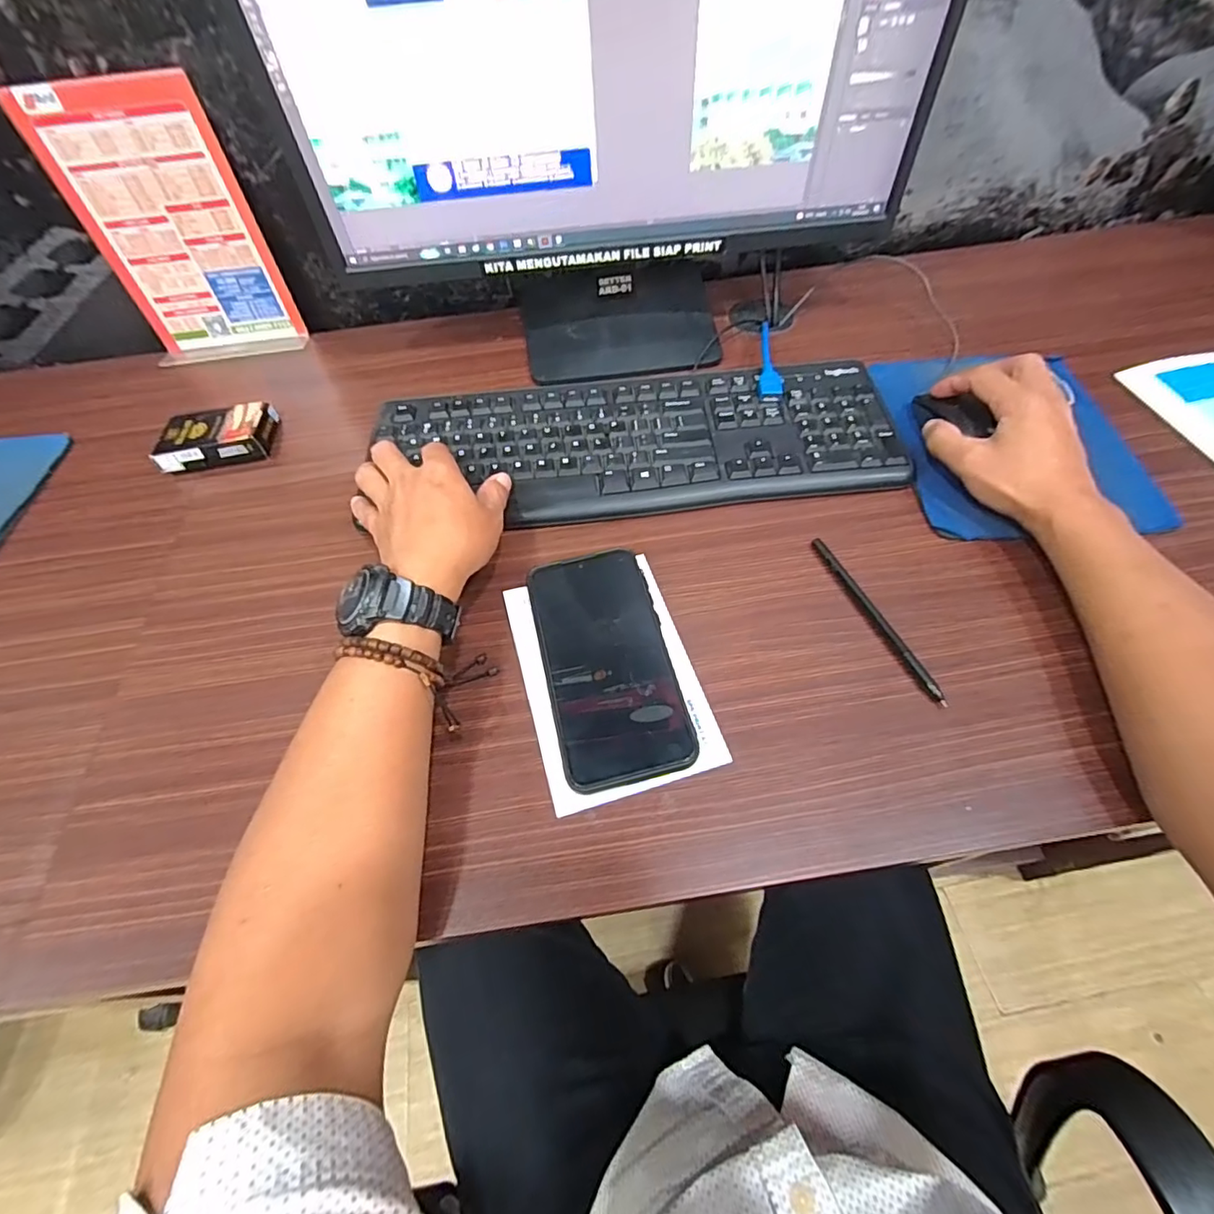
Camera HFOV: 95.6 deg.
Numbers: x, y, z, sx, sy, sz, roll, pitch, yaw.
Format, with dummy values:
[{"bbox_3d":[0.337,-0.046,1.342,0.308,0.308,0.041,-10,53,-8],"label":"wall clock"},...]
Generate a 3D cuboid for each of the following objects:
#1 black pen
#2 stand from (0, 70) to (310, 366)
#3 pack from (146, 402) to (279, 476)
[{"bbox_3d":[0.179,0.005,0.370,0.008,0.007,0.138,-21,59,-9],"label":"black pen"},{"bbox_3d":[-0.407,-0.349,0.520,0.148,0.209,0.049,-9,57,-3],"label":"stand"},{"bbox_3d":[-0.349,-0.153,0.497,0.089,0.025,0.066,-8,57,-3],"label":"pack"}]

